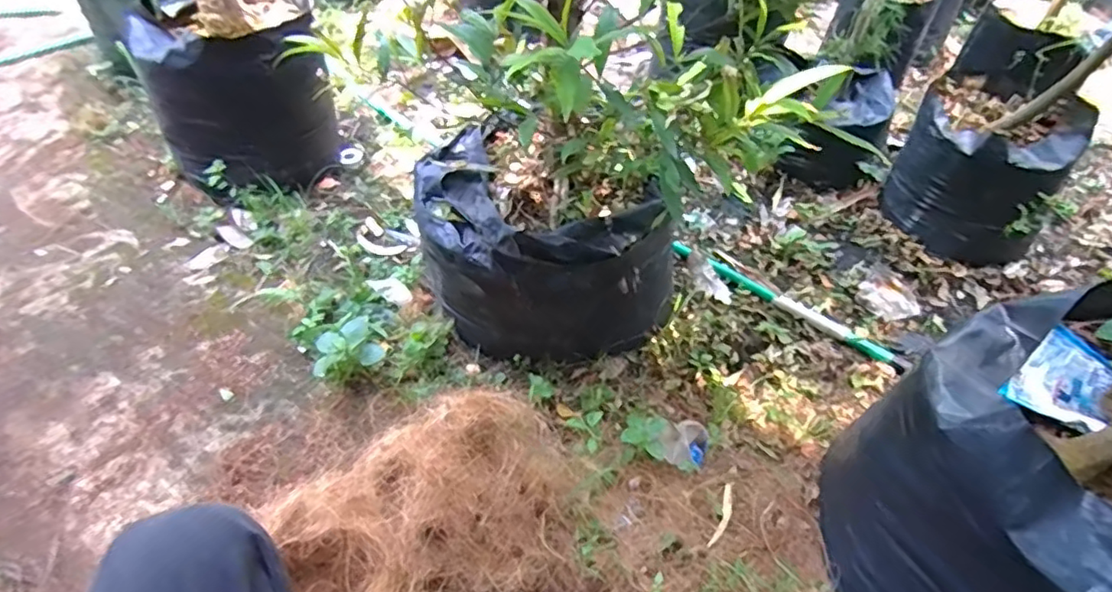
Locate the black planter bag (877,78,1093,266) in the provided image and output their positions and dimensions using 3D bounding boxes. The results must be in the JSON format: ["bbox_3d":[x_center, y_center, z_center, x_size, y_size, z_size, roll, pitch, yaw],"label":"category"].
[{"bbox_3d":[0.784,-0.229,1.121,0.266,0.234,0.241,33,50,27],"label":"black planter bag"}]

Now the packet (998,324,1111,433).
[{"bbox_3d":[0.524,0.094,0.616,0.120,0.043,0.084,-29,52,-27],"label":"packet"}]

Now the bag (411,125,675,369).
[{"bbox_3d":[-0.016,-0.081,0.903,0.347,0.252,0.317,-16,47,-21],"label":"bag"}]

